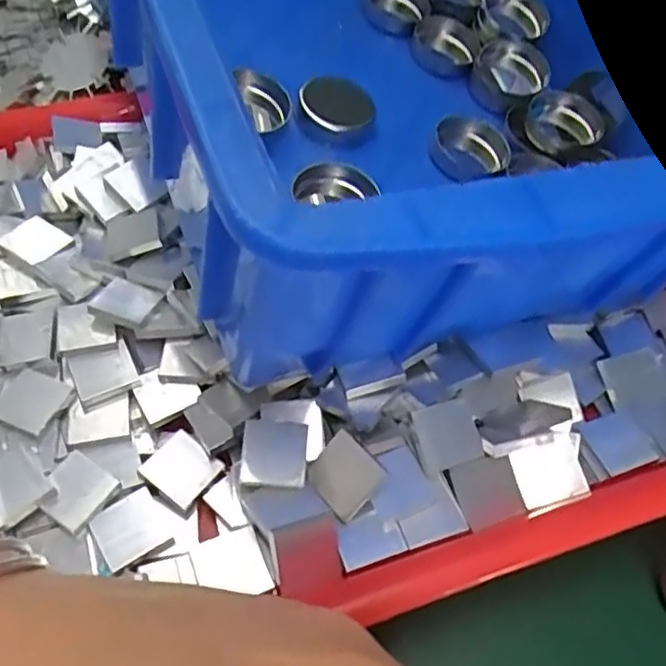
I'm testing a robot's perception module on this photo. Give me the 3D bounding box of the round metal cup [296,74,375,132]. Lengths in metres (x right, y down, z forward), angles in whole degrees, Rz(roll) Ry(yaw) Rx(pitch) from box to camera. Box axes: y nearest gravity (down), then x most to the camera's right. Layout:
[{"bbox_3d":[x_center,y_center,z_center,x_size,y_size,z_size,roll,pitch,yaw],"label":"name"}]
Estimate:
[{"bbox_3d":[0.001,-0.091,0.256,0.029,0.010,0.025,-7,55,-7],"label":"round metal cup"}]

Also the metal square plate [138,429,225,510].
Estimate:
[{"bbox_3d":[-0.050,0.045,0.216,0.022,0.004,0.020,32,58,19],"label":"metal square plate"}]

